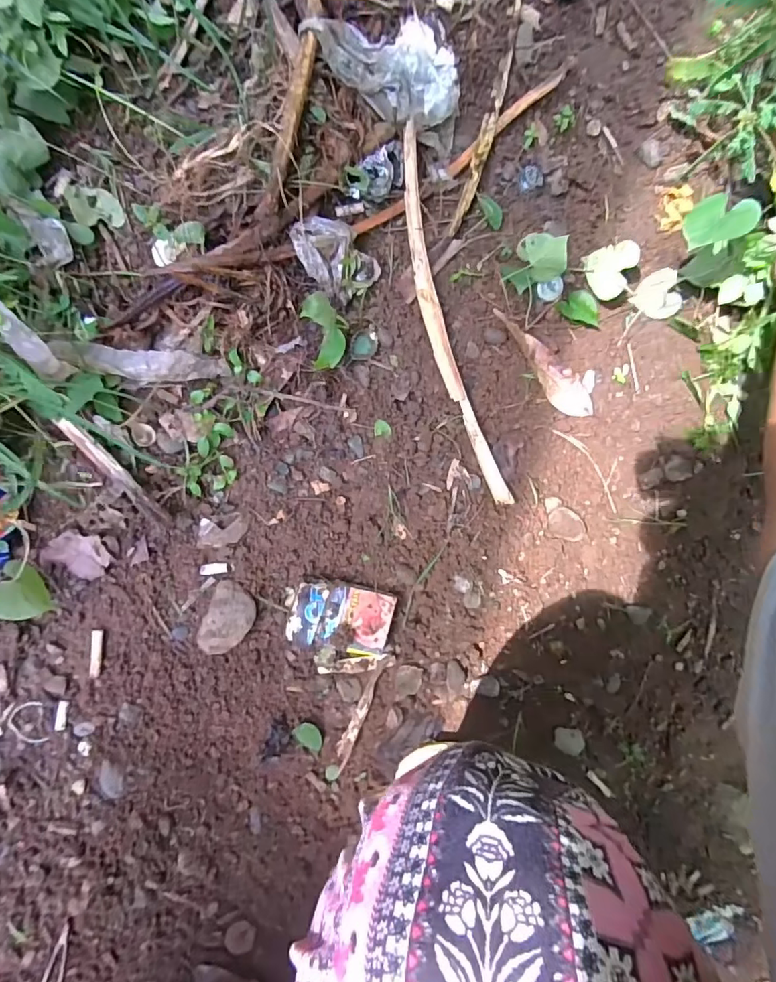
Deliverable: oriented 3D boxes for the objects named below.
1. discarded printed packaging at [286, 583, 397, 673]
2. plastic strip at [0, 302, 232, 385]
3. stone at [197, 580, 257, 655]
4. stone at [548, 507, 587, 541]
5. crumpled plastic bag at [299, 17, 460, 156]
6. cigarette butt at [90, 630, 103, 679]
[{"bbox_3d":[-0.043,0.129,0.461,0.094,0.027,0.084,7,92,-8],"label":"discarded printed packaging"},{"bbox_3d":[-0.215,-0.107,0.394,0.168,0.031,0.049,4,93,-34],"label":"plastic strip"},{"bbox_3d":[-0.142,0.115,0.448,0.039,0.019,0.065,22,90,-9],"label":"stone"},{"bbox_3d":[0.179,0.033,0.488,0.043,0.015,0.030,12,92,-9],"label":"stone"},{"bbox_3d":[0.002,-0.361,0.425,0.136,0.041,0.091,18,80,-11],"label":"crumpled plastic bag"},{"bbox_3d":[-0.254,0.142,0.437,0.009,0.005,0.040,3,93,-8],"label":"cigarette butt"}]

